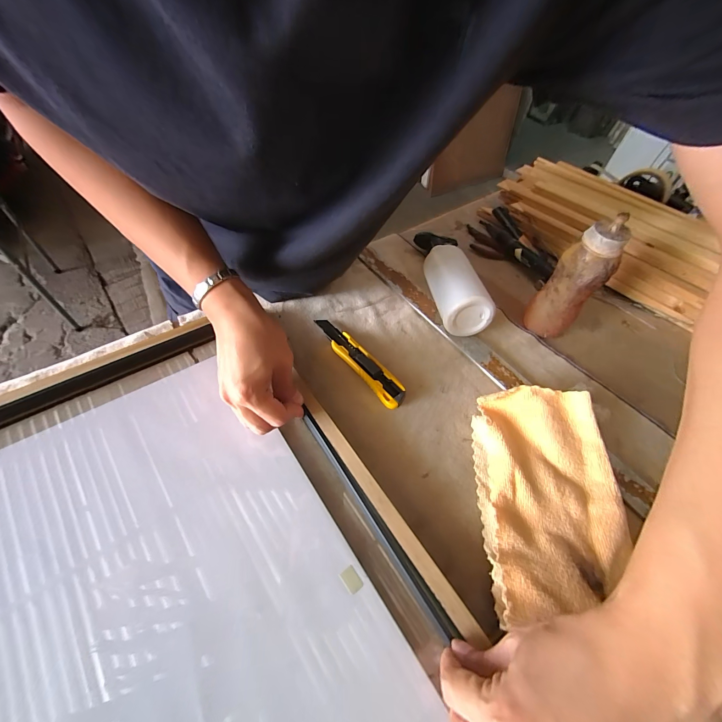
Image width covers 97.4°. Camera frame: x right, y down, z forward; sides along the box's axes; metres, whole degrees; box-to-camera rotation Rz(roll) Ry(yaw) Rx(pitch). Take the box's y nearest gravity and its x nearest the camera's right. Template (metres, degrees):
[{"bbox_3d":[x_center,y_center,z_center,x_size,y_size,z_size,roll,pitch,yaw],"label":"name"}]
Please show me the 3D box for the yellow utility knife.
[{"bbox_3d":[-0.004,-0.002,0.414,0.032,0.019,0.164,-29,61,-25],"label":"yellow utility knife"}]

